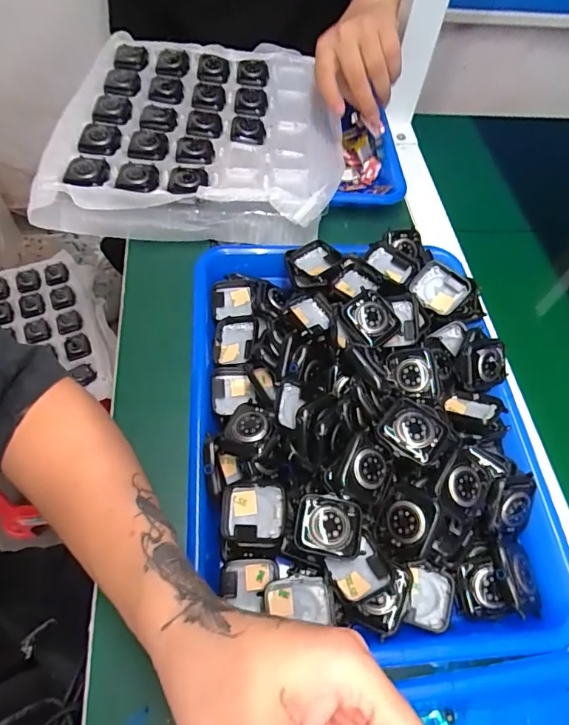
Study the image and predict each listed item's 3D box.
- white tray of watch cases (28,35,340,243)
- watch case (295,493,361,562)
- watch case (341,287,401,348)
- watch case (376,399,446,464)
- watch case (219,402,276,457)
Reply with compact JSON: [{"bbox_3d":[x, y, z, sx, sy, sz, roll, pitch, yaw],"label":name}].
[{"bbox_3d":[-0.088,-0.261,0.532,0.296,0.045,0.321,2,58,-3],"label":"white tray of watch cases"},{"bbox_3d":[0.028,0.105,0.297,0.040,0.016,0.034,9,58,1],"label":"watch case"},{"bbox_3d":[0.065,-0.032,0.360,0.038,0.008,0.041,-41,85,-3],"label":"watch case"},{"bbox_3d":[0.084,0.046,0.308,0.038,0.017,0.036,38,63,18],"label":"watch case"},{"bbox_3d":[-0.025,0.046,0.324,0.036,0.008,0.038,13,56,30],"label":"watch case"}]

